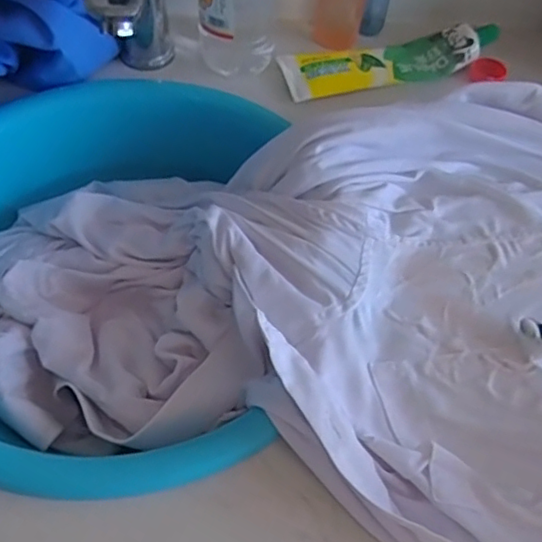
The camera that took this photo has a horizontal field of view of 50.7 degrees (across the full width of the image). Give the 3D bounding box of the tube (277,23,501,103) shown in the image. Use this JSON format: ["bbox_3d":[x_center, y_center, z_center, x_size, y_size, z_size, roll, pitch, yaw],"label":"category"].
[{"bbox_3d":[0.109,-0.194,0.520,0.199,0.027,0.053,-14,58,-13],"label":"tube"}]

